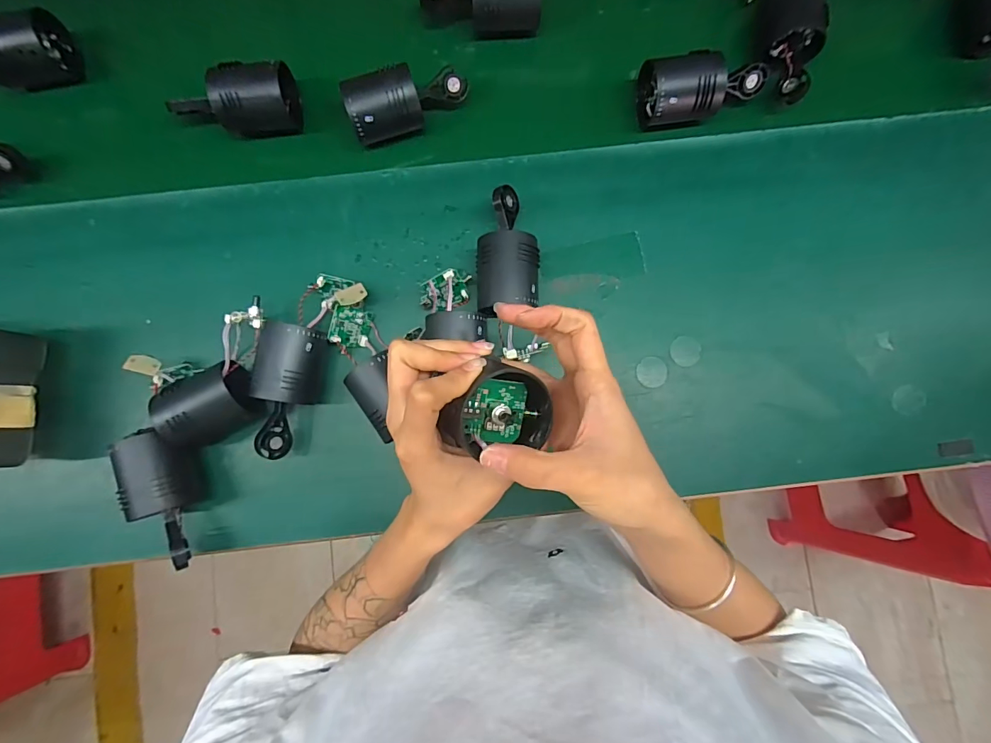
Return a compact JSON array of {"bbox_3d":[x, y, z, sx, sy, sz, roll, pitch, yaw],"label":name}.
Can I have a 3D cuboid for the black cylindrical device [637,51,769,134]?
[{"bbox_3d":[0.201,-0.271,0.422,0.116,0.042,0.053,-8,85,-1],"label":"black cylindrical device"}]

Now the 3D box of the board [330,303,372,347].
[{"bbox_3d":[-0.131,-0.040,0.405,0.036,0.005,0.034,10,101,-36],"label":"board"}]

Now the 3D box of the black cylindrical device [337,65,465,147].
[{"bbox_3d":[-0.084,-0.256,0.420,0.117,0.045,0.049,-25,86,-16],"label":"black cylindrical device"}]

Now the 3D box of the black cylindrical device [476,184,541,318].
[{"bbox_3d":[0.010,-0.106,0.404,0.055,0.055,0.116,-3,85,0],"label":"black cylindrical device"}]

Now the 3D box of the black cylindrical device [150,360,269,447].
[{"bbox_3d":[-0.241,0.029,0.378,0.073,0.047,0.056,-25,86,-2],"label":"black cylindrical device"}]

